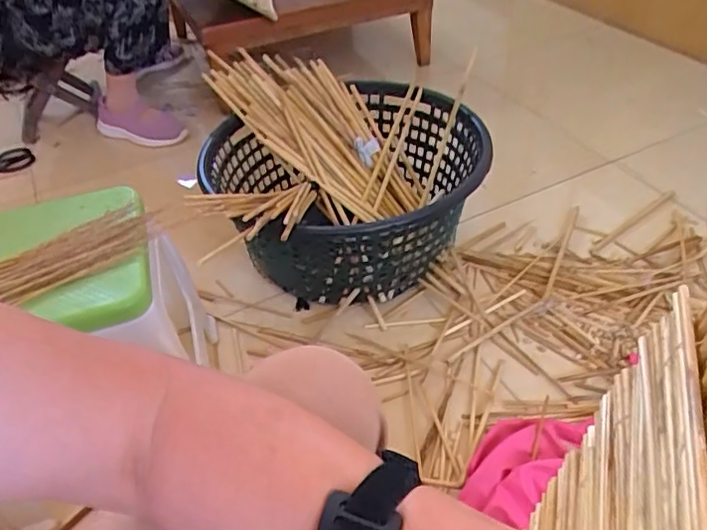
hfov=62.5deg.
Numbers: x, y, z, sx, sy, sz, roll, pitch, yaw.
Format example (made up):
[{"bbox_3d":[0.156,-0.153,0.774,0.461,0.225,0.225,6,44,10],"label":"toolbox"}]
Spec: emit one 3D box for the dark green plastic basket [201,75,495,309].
[{"bbox_3d":[-0.006,-0.126,1.120,0.484,0.246,0.507,-2,42,2],"label":"dark green plastic basket"}]

